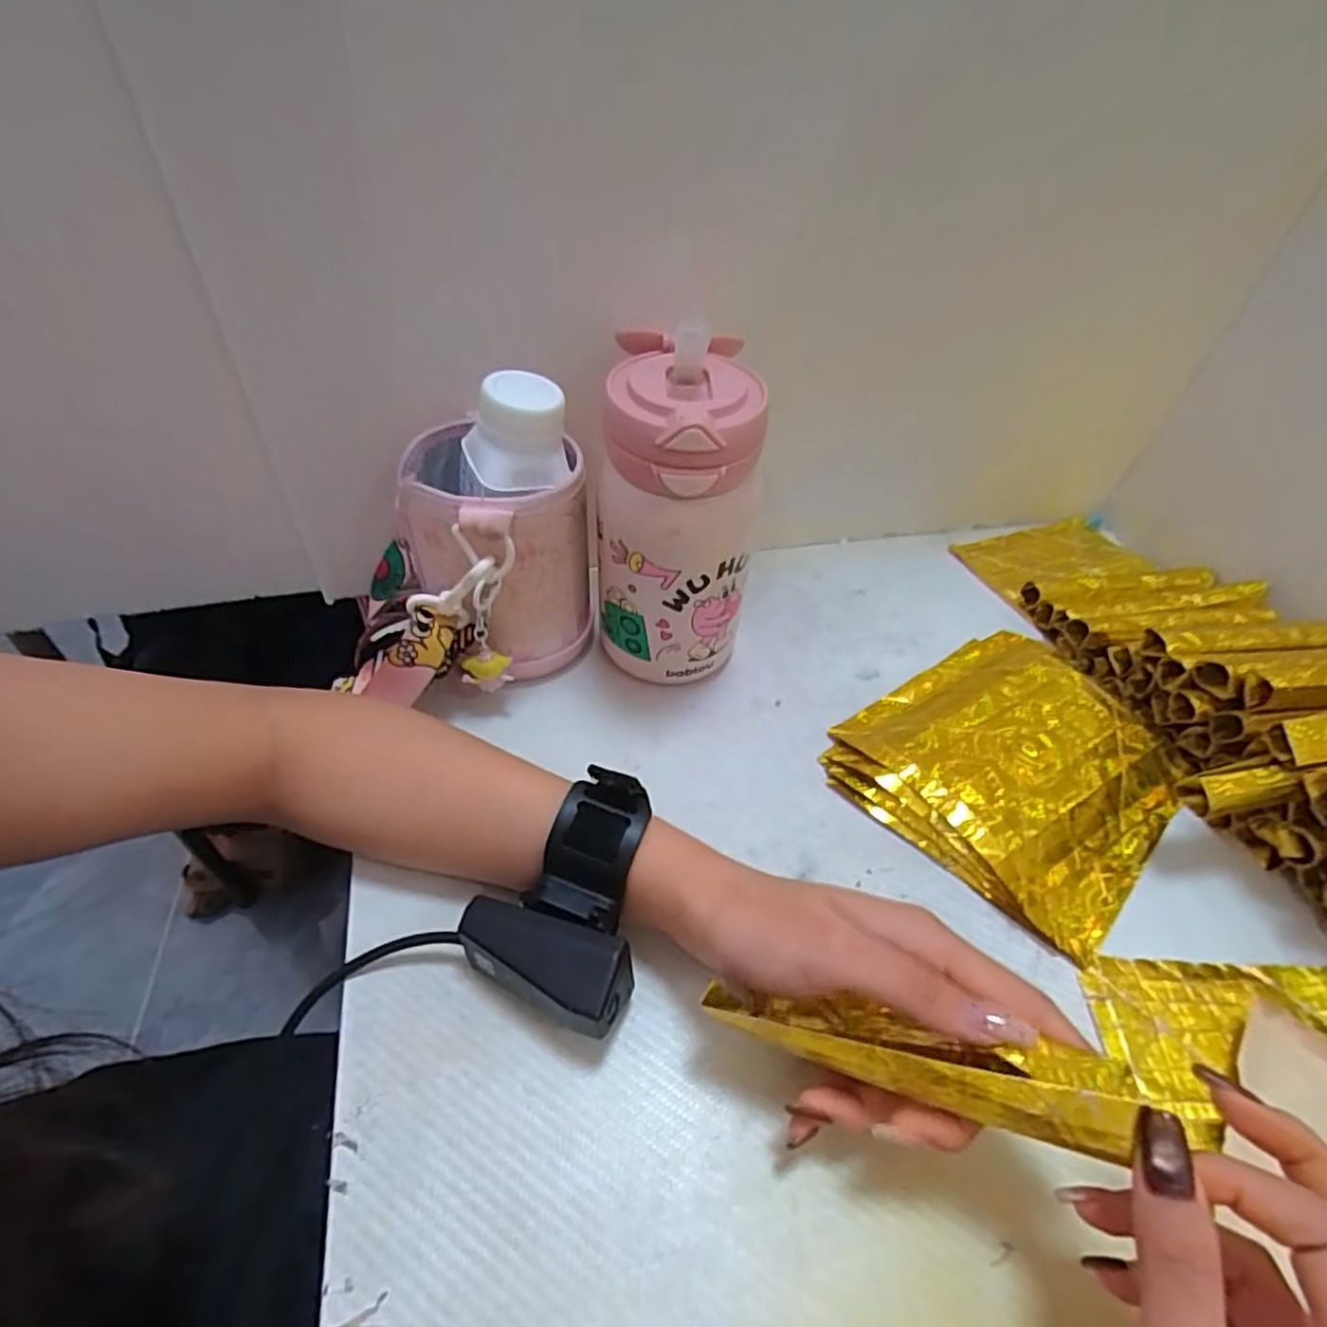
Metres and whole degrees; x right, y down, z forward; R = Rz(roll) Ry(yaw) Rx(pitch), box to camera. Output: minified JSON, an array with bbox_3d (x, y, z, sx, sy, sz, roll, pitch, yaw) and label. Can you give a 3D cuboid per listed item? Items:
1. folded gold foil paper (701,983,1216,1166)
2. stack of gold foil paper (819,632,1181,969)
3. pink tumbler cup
[{"bbox_3d":[0.084,0.127,0.220,0.142,0.018,0.022,3,43,24],"label":"folded gold foil paper"},{"bbox_3d":[0.189,0.049,0.372,0.158,0.023,0.150,-34,55,-30],"label":"stack of gold foil paper"},{"bbox_3d":[0.005,-0.070,0.370,0.077,0.181,0.088,0,45,-2],"label":"pink tumbler cup"}]

